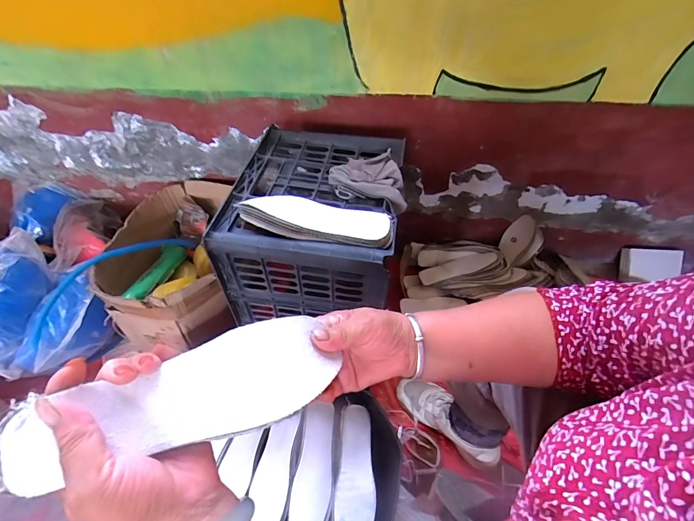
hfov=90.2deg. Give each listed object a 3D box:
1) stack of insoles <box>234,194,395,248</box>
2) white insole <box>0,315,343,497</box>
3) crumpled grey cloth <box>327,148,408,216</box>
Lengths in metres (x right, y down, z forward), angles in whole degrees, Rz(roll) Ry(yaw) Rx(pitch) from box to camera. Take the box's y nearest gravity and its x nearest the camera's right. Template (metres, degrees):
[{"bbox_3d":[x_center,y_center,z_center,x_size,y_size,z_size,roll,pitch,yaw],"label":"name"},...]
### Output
[{"bbox_3d":[-0.044,-0.065,0.507,0.221,0.032,0.071,11,48,8],"label":"stack of insoles"},{"bbox_3d":[-0.107,0.096,0.243,0.208,0.019,0.067,-16,73,-24],"label":"white insole"},{"bbox_3d":[0.044,-0.147,0.592,0.129,0.034,0.117,13,48,10],"label":"crumpled grey cloth"}]

